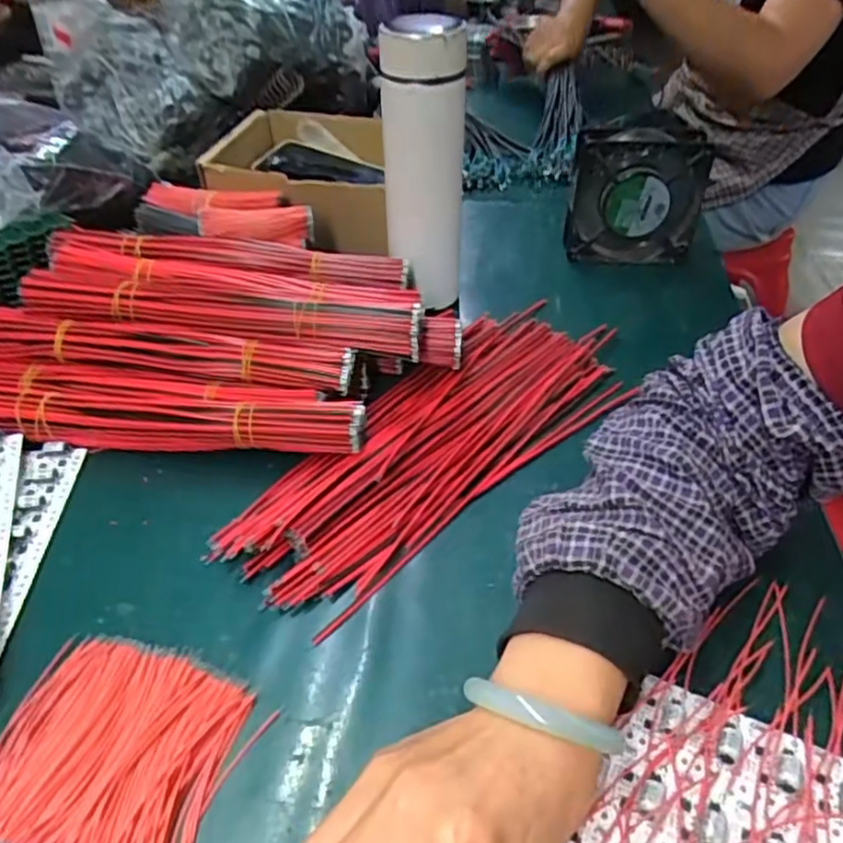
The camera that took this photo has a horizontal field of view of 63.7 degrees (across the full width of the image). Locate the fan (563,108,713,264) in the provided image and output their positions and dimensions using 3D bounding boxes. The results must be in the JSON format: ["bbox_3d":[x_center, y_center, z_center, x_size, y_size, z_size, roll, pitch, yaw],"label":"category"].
[{"bbox_3d":[0.199,-0.211,0.631,0.117,0.132,0.033,5,40,6],"label":"fan"}]

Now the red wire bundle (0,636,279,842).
[{"bbox_3d":[-0.140,0.149,0.311,0.114,0.013,0.096,12,42,12],"label":"red wire bundle"}]

